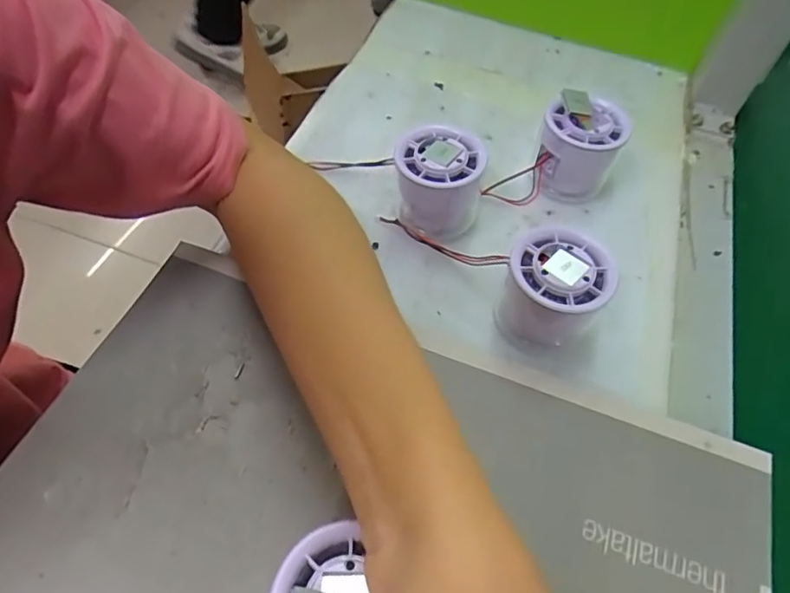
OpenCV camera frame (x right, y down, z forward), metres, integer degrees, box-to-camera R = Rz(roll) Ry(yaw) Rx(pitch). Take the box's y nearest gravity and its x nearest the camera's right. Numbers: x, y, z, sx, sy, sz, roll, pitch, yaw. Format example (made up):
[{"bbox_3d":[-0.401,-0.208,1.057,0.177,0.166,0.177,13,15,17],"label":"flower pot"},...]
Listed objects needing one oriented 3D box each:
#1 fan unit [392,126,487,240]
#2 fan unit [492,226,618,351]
[{"bbox_3d":[0.027,-0.074,0.361,0.058,0.063,0.048,14,55,5],"label":"fan unit"},{"bbox_3d":[0.091,-0.001,0.316,0.057,0.057,0.054,10,55,3],"label":"fan unit"}]

